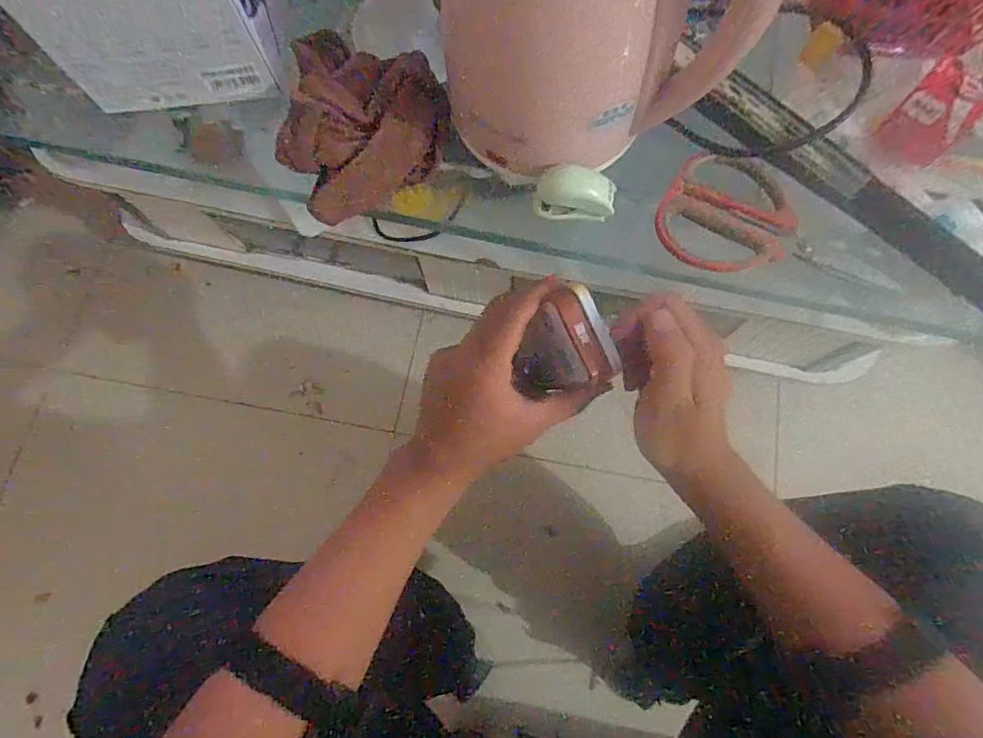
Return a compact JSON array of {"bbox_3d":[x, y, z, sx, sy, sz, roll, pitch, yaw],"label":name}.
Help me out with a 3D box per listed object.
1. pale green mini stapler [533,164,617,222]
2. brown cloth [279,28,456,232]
[{"bbox_3d":[0.065,-0.135,0.399,0.058,0.027,0.029,8,74,4],"label":"pale green mini stapler"},{"bbox_3d":[-0.112,-0.210,0.415,0.134,0.037,0.143,-30,75,-7],"label":"brown cloth"}]

